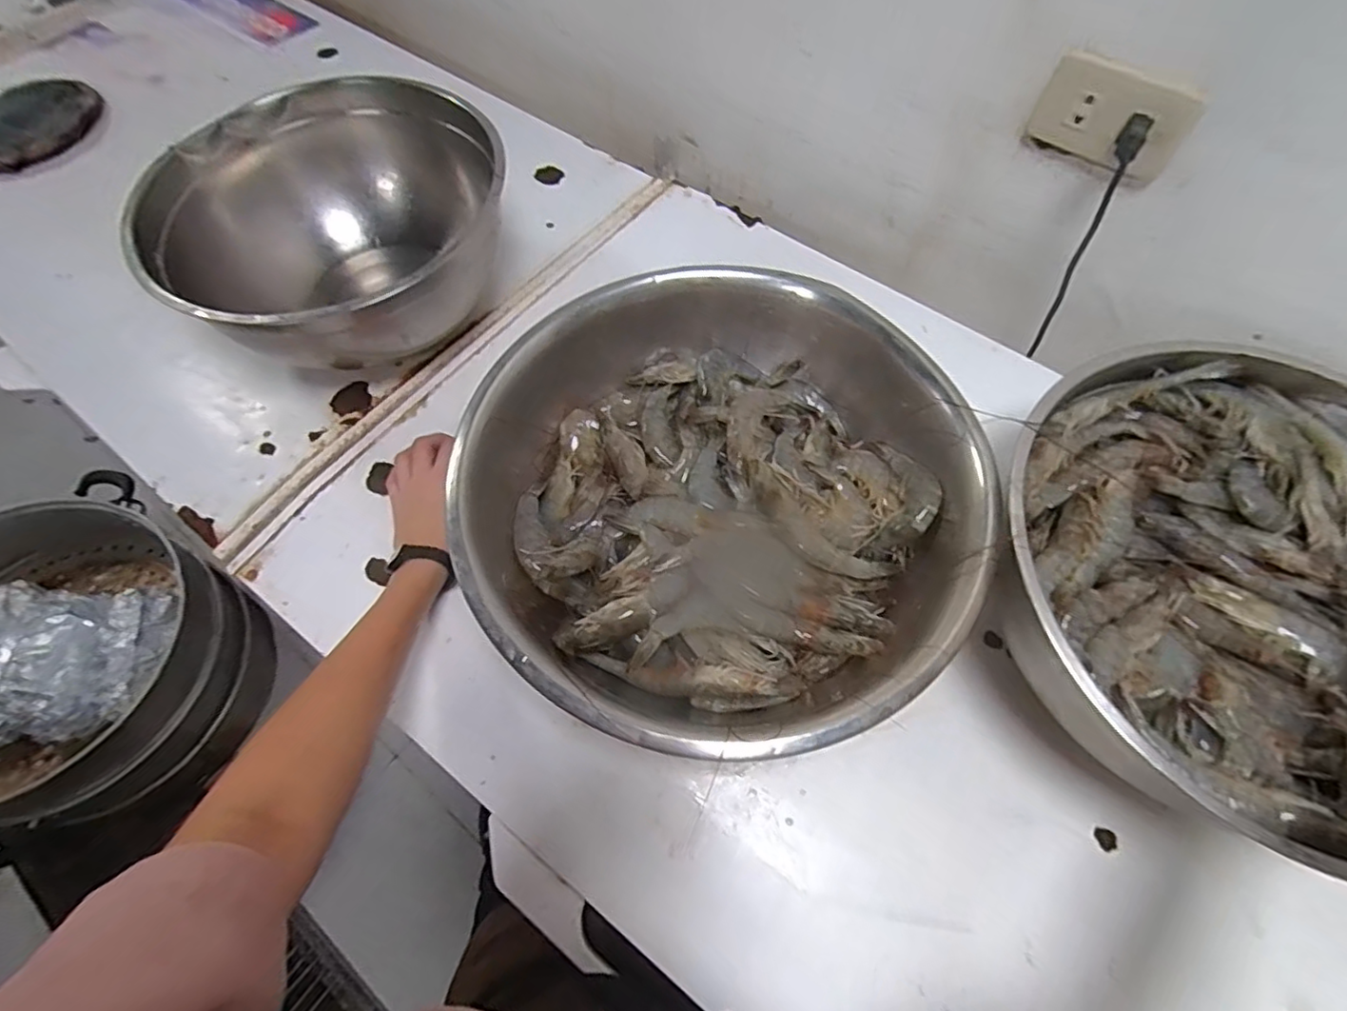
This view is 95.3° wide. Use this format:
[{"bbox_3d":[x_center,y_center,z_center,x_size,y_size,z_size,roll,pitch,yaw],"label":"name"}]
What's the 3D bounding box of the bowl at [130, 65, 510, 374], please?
[{"bbox_3d":[-0.331,-0.266,0.622,0.335,0.138,0.301,35,65,16],"label":"bowl"}]

